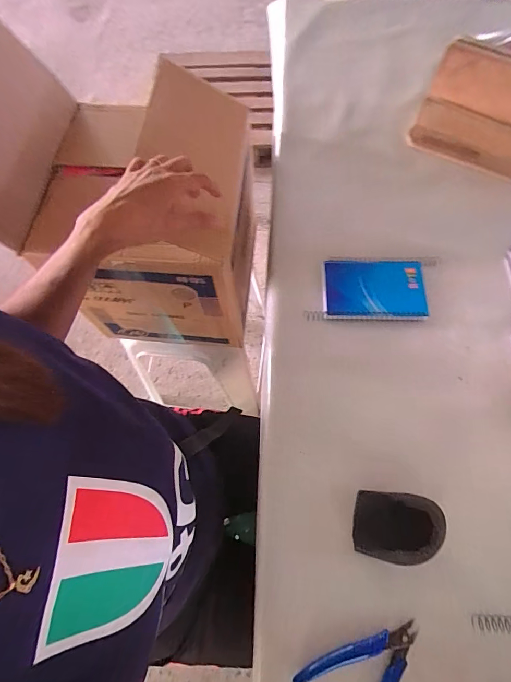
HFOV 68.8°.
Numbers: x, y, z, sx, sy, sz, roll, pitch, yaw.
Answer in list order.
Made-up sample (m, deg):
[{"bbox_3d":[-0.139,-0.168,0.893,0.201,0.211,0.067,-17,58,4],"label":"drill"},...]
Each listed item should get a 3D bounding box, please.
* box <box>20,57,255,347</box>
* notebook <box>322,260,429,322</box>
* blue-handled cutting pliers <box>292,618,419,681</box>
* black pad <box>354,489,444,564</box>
[{"bbox_3d":[-0.161,-0.179,0.635,0.283,0.340,0.267,2,67,2],"label":"box"},{"bbox_3d":[0.158,-0.069,0.498,0.133,0.009,0.086,1,69,0],"label":"notebook"},{"bbox_3d":[0.105,0.310,0.349,0.117,0.009,0.079,-37,73,-13],"label":"blue-handled cutting pliers"},{"bbox_3d":[0.144,0.190,0.380,0.080,0.032,0.065,9,69,4],"label":"black pad"}]

